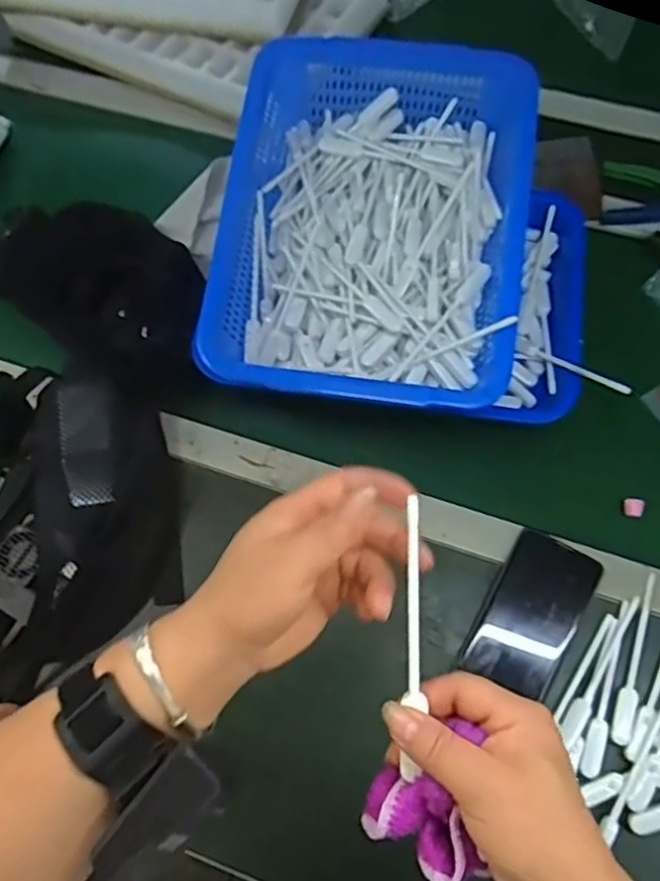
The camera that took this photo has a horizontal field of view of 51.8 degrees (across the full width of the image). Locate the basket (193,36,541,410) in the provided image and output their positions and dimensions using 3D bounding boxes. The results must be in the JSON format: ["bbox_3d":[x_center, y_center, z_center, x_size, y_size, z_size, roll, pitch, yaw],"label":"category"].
[{"bbox_3d":[0.044,-0.197,0.635,0.262,0.113,0.344,10,69,7],"label":"basket"}]

